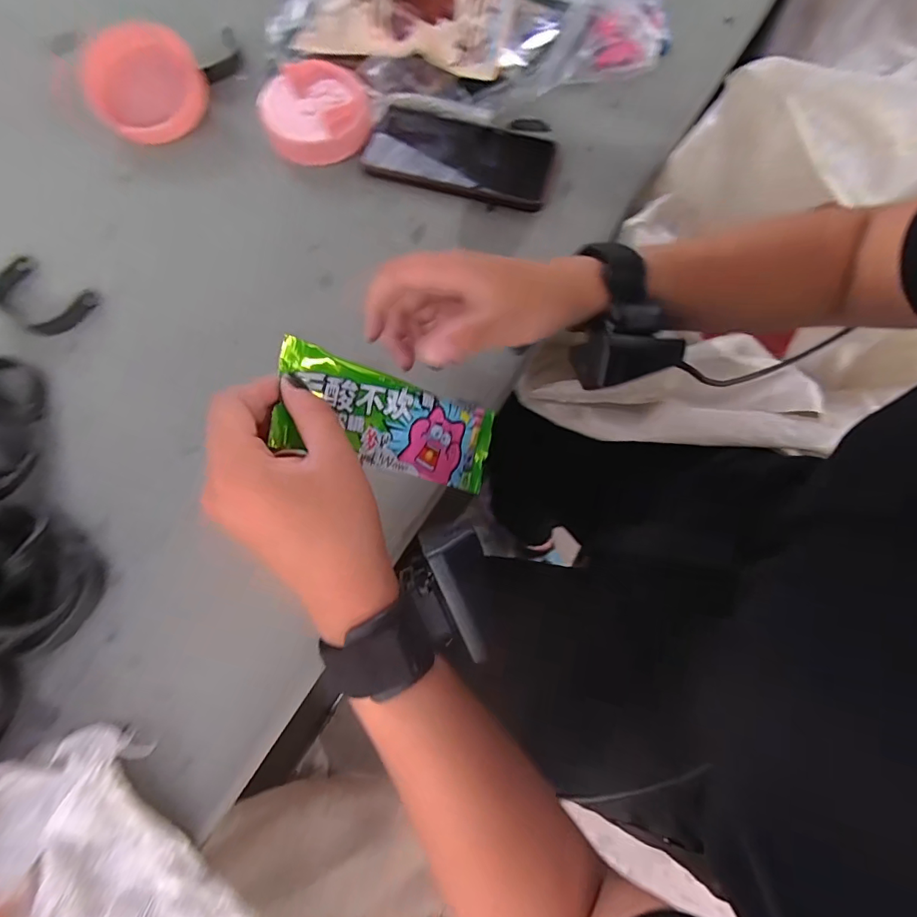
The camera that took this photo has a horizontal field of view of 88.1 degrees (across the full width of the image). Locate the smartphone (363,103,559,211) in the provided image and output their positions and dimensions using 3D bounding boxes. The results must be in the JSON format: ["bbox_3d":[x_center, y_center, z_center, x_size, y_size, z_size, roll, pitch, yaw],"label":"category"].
[{"bbox_3d":[0.001,-0.272,0.426,0.162,0.014,0.083,17,71,5],"label":"smartphone"}]

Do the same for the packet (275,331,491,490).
[{"bbox_3d":[-0.035,-0.019,0.288,0.153,0.014,0.054,15,92,-36],"label":"packet"}]

